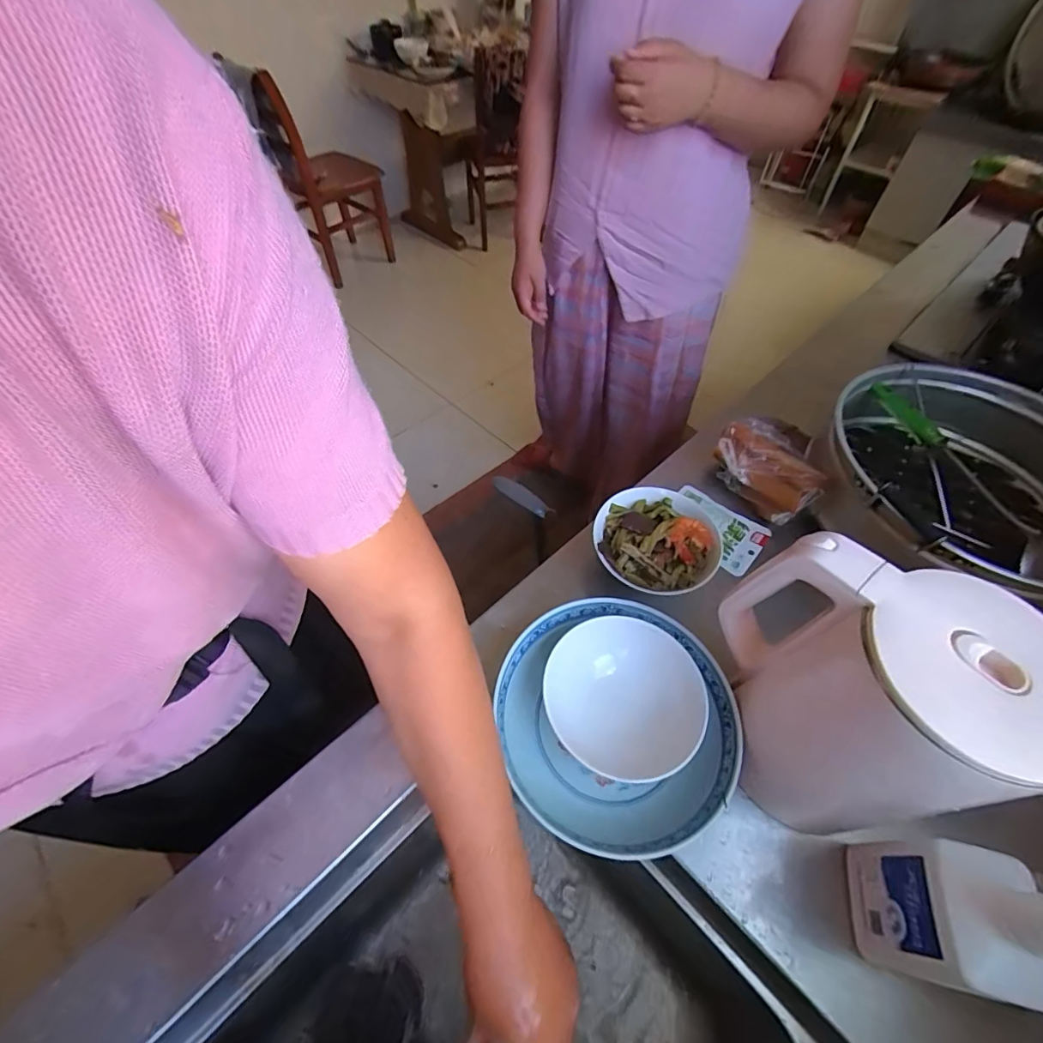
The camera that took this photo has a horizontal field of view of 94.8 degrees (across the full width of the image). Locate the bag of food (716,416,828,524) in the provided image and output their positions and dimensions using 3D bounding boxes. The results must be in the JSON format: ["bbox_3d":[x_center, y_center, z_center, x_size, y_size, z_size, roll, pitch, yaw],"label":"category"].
[{"bbox_3d":[0.339,-0.074,0.653,0.092,0.077,0.142,-25,58,-18],"label":"bag of food"}]

